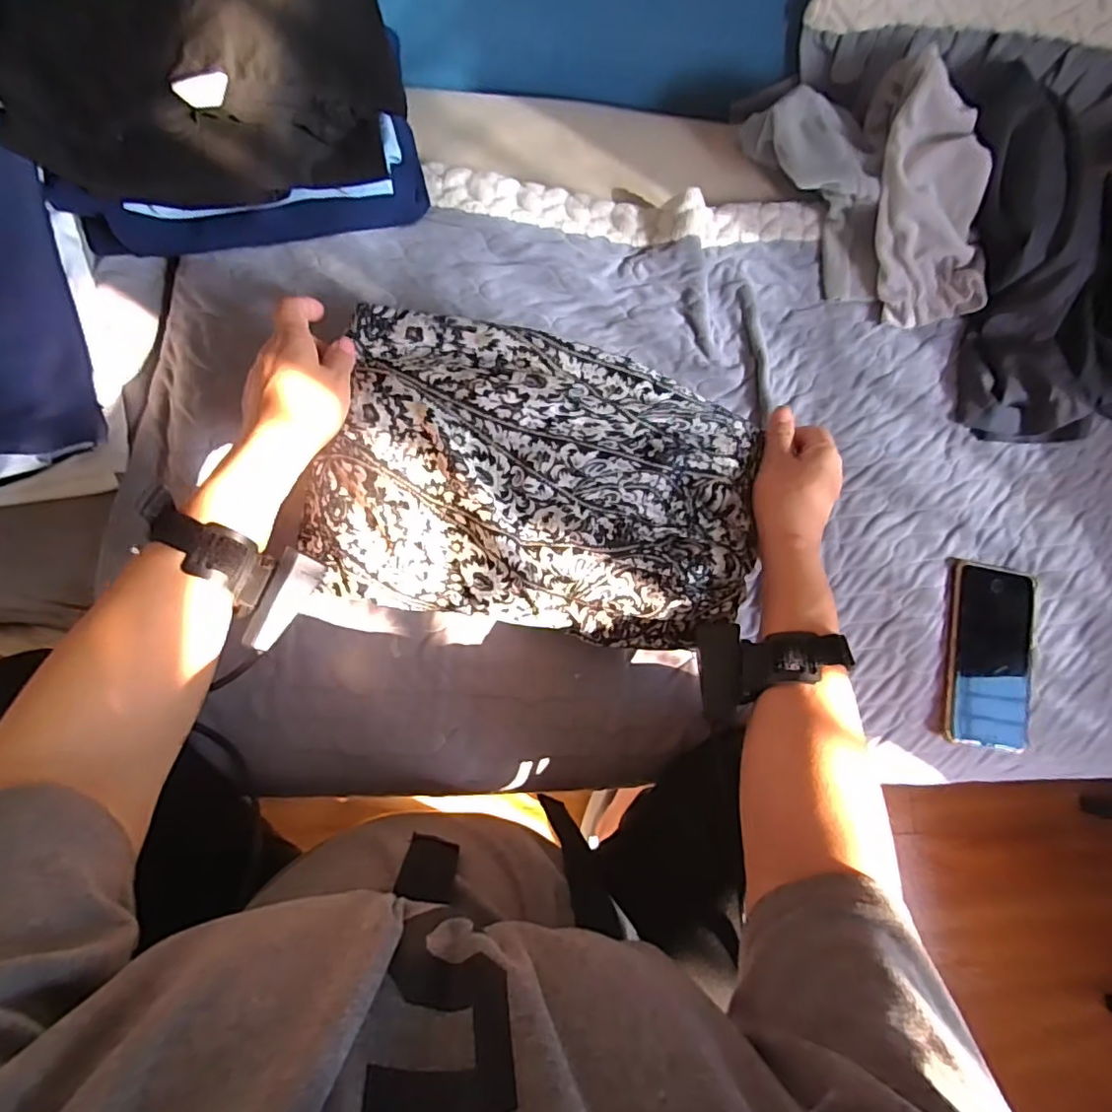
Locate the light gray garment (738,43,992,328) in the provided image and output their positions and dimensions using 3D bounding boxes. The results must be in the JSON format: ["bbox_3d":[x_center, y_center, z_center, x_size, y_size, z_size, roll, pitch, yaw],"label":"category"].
[{"bbox_3d":[0.310,-0.336,0.526,0.164,0.096,0.256,-31,87,-9],"label":"light gray garment"}]

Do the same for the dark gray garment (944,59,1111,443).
[{"bbox_3d":[0.454,-0.287,0.537,0.164,0.069,0.354,-10,97,-7],"label":"dark gray garment"}]

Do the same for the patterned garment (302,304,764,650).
[{"bbox_3d":[-0.013,-0.055,0.441,0.324,0.044,0.222,12,82,-4],"label":"patterned garment"}]

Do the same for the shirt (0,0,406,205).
[{"bbox_3d":[-0.257,-0.360,0.426,0.266,0.056,0.162,-16,85,-8],"label":"shirt"}]

